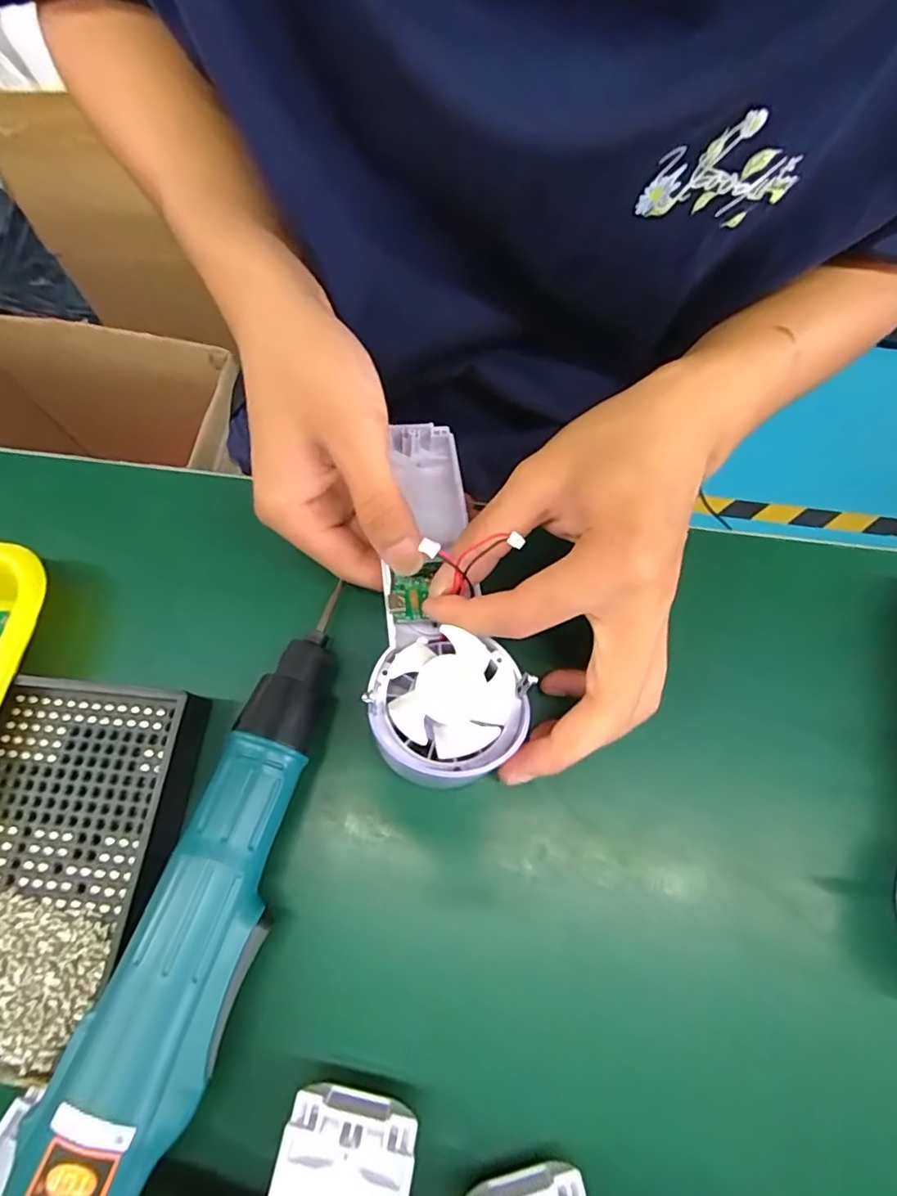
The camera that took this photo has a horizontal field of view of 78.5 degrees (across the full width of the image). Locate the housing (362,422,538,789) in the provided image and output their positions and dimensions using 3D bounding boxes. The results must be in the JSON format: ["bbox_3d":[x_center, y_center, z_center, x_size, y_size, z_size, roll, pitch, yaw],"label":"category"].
[{"bbox_3d":[-0.004,-0.008,0.247,0.059,0.030,0.177,-4,55,0],"label":"housing"}]

